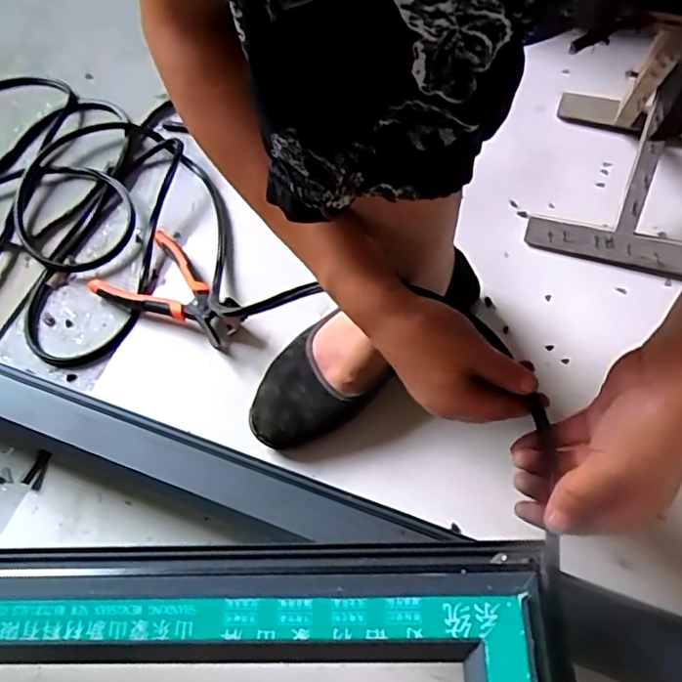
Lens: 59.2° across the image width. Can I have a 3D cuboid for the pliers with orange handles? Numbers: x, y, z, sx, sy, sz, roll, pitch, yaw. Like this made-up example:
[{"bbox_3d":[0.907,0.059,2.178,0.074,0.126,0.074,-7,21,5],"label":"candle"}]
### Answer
[{"bbox_3d":[-0.173,-0.048,0.616,0.164,0.033,0.100,37,67,22],"label":"pliers with orange handles"}]

